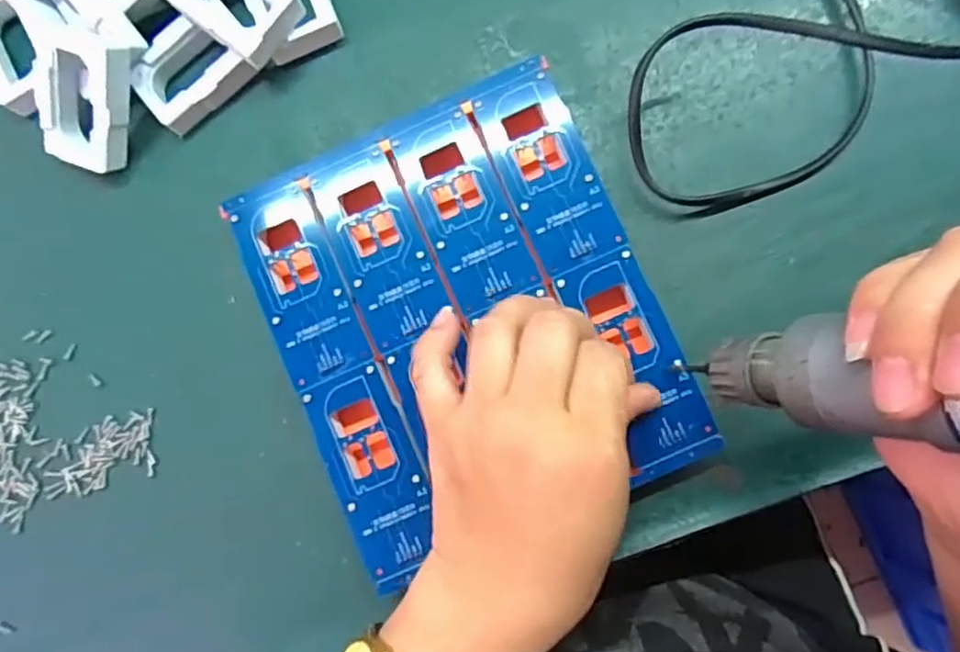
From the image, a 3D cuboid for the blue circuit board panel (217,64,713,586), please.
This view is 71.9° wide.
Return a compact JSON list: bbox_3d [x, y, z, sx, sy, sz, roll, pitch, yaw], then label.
[{"bbox_3d":[-0.007,-0.003,0.290,0.157,0.010,0.181,-24,82,3],"label":"blue circuit board panel"}]

